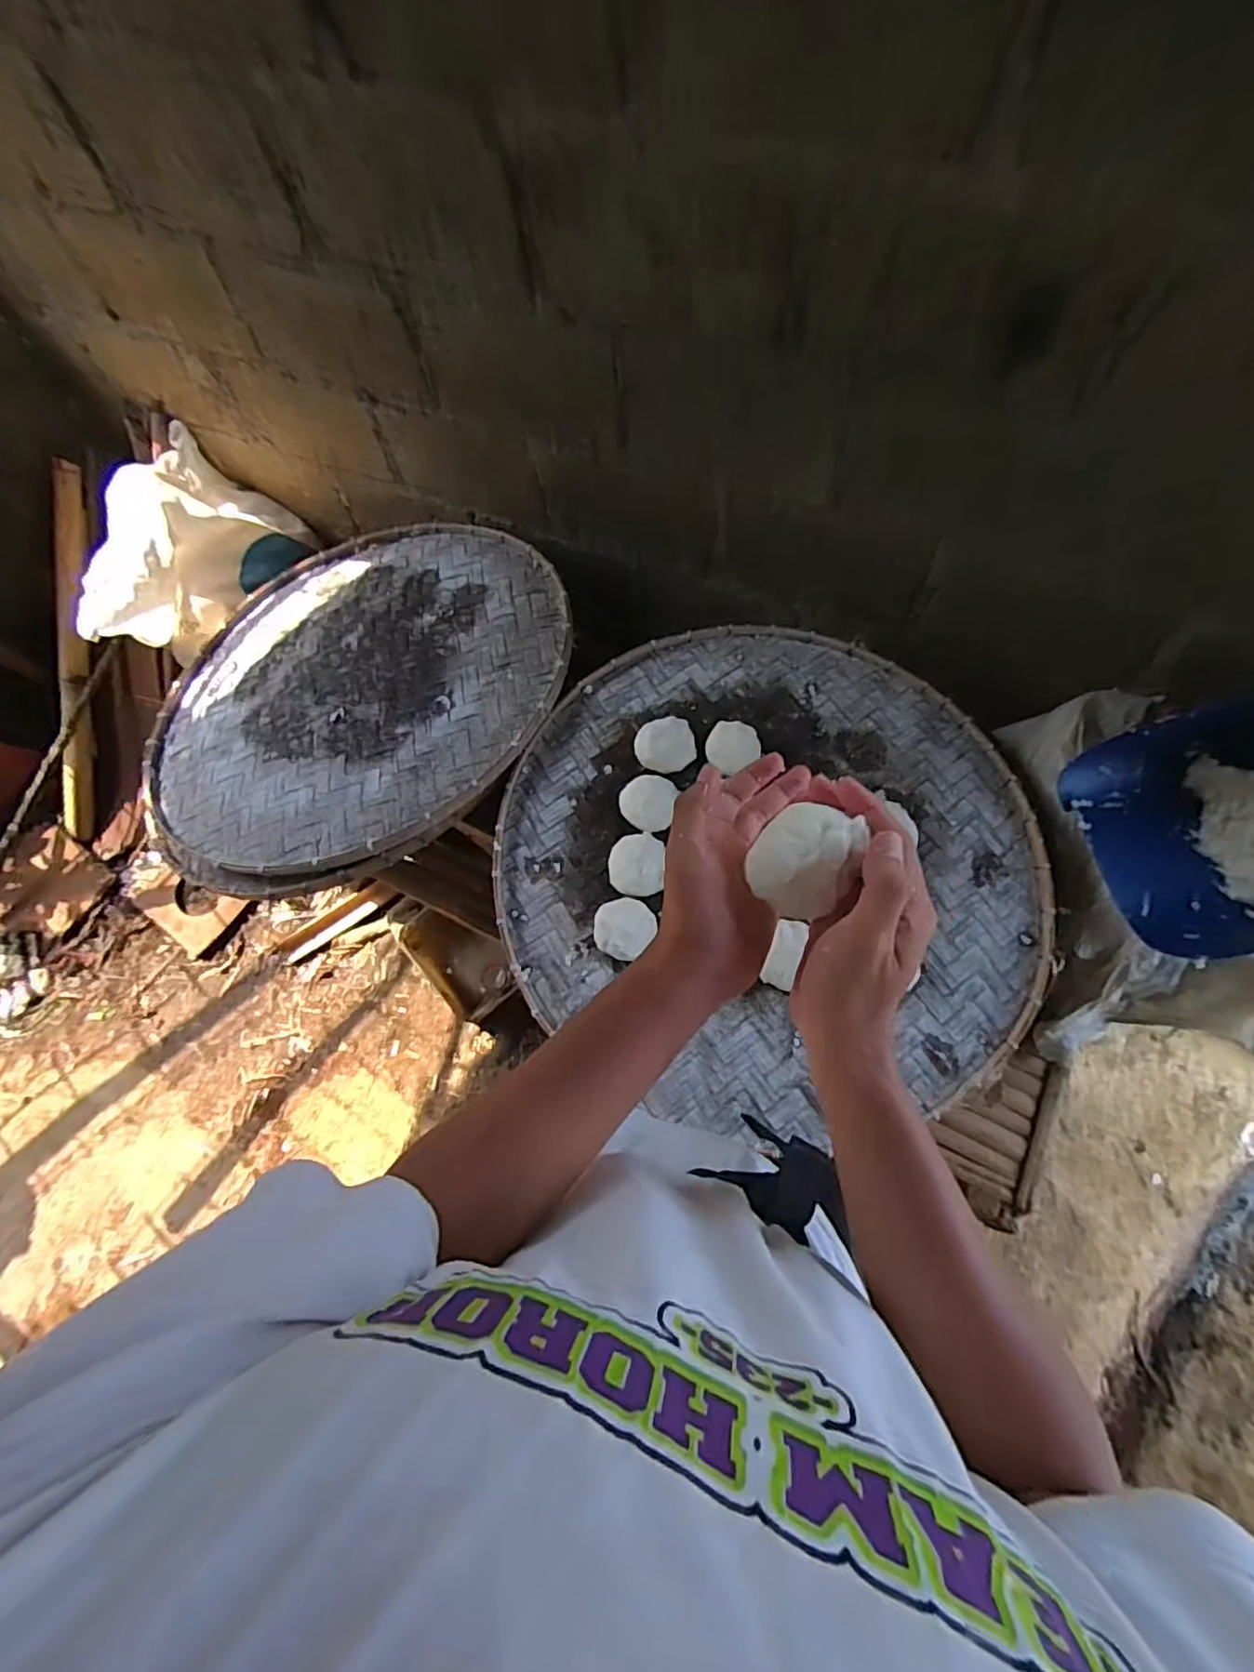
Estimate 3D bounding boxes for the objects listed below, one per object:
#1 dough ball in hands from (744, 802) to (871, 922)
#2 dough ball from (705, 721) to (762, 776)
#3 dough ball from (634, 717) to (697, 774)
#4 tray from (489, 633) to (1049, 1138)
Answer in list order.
[{"bbox_3d":[0.103,0.016,0.357,0.057,0.047,0.056,-1,70,2],"label":"dough ball in hands"},{"bbox_3d":[0.148,-0.128,0.889,0.076,0.030,0.070,-1,70,2],"label":"dough ball"},{"bbox_3d":[0.055,-0.128,0.885,0.084,0.031,0.074,-11,70,-2],"label":"dough ball"},{"bbox_3d":[0.191,0.012,0.828,0.700,0.052,0.691,-1,70,2],"label":"tray"}]

